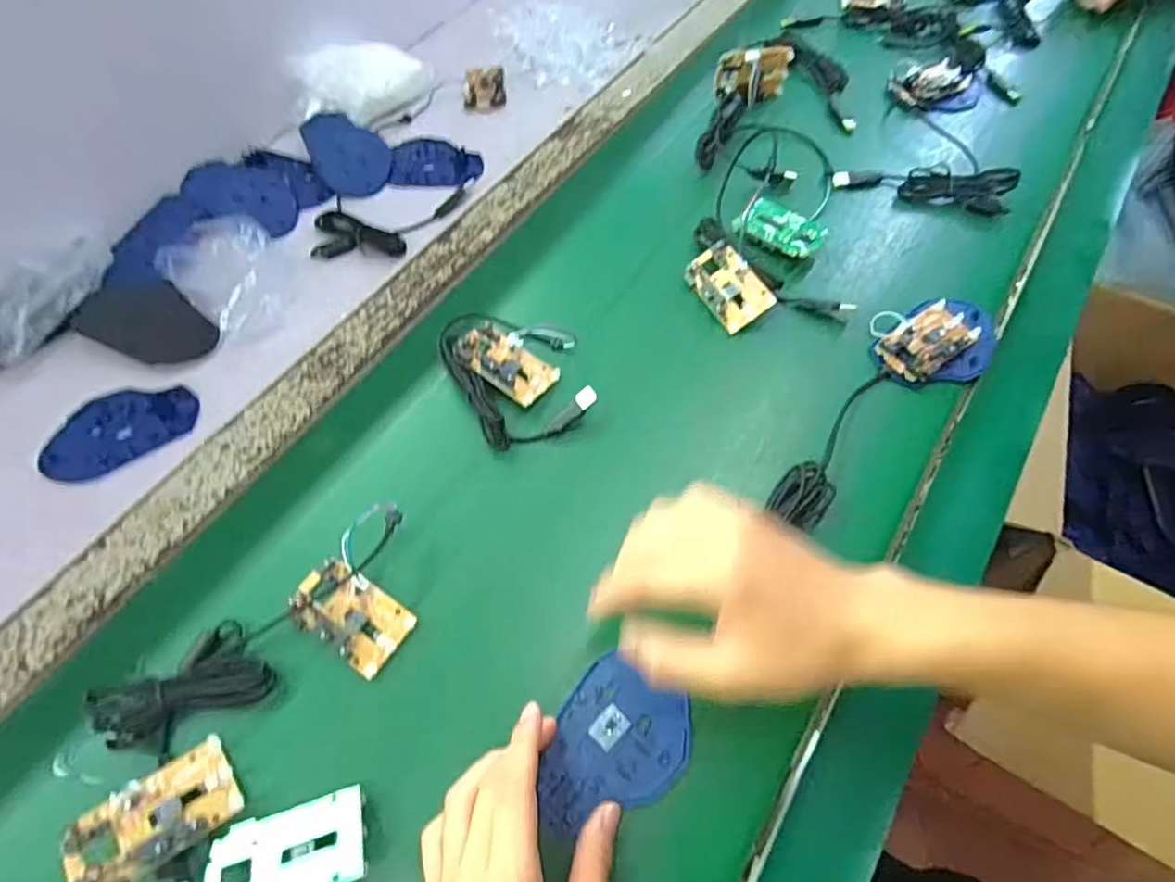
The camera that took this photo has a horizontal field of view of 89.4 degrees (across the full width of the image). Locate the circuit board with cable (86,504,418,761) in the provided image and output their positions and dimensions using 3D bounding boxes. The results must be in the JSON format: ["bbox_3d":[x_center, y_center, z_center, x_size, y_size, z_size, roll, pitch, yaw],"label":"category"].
[{"bbox_3d":[-0.188,0.125,0.358,0.198,0.028,0.081,-34,66,-18],"label":"circuit board with cable"}]

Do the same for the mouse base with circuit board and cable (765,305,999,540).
[{"bbox_3d":[0.222,-0.037,0.457,0.272,0.019,0.080,-36,66,-18],"label":"mouse base with circuit board and cable"}]

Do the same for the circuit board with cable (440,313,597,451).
[{"bbox_3d":[-0.054,-0.056,0.460,0.096,0.021,0.114,-19,62,-10],"label":"circuit board with cable"}]

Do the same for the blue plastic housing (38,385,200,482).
[{"bbox_3d":[-0.355,-0.012,0.450,0.104,0.013,0.068,-35,66,-18],"label":"blue plastic housing"}]

